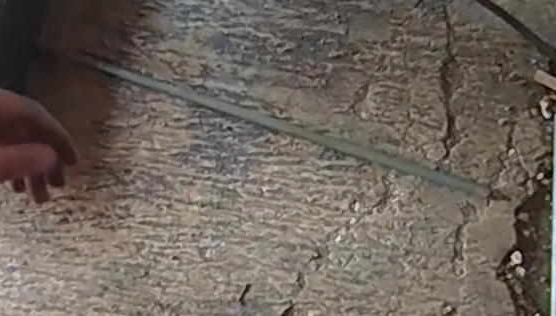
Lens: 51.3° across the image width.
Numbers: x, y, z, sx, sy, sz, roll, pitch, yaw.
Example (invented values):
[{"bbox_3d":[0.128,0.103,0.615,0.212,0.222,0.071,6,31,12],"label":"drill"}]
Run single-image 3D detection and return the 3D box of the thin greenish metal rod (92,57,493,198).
[{"bbox_3d":[0.004,-0.035,0.609,0.431,0.005,0.015,19,75,6],"label":"thin greenish metal rod"}]

